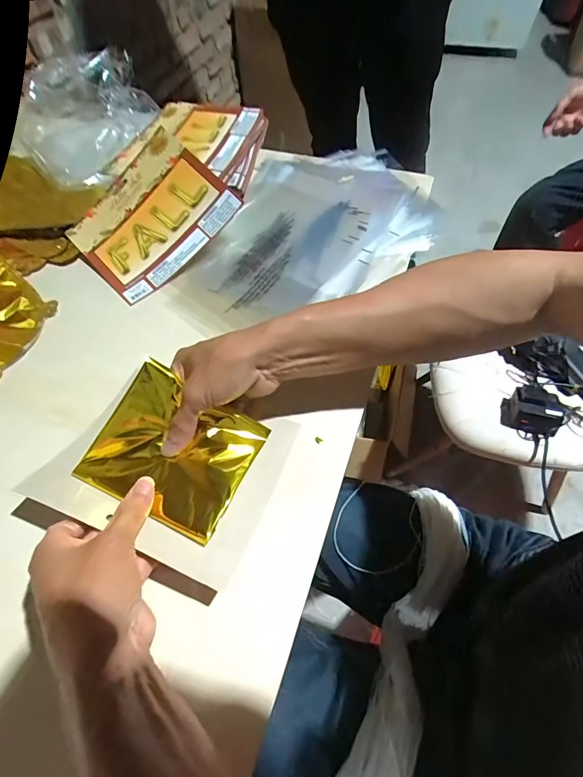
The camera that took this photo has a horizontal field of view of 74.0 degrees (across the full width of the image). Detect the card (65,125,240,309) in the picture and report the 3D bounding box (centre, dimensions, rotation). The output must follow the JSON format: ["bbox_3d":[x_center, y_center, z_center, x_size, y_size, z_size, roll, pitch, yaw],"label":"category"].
[{"bbox_3d":[-0.183,-0.221,0.503,0.165,0.023,0.189,43,92,10],"label":"card"}]

